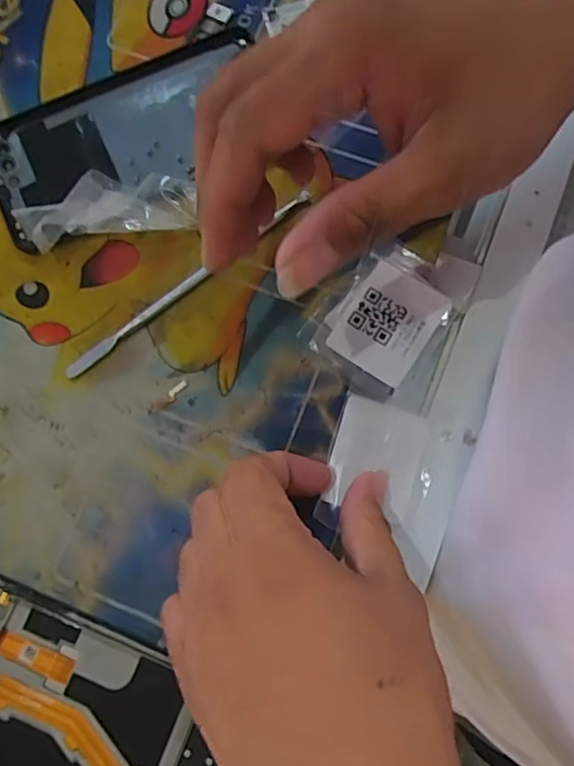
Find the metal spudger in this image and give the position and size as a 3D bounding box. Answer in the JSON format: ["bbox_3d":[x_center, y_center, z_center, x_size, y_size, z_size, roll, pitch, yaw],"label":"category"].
[{"bbox_3d":[-0.047,-0.049,0.284,0.143,0.009,0.008,-38,80,-7],"label":"metal spudger"}]

